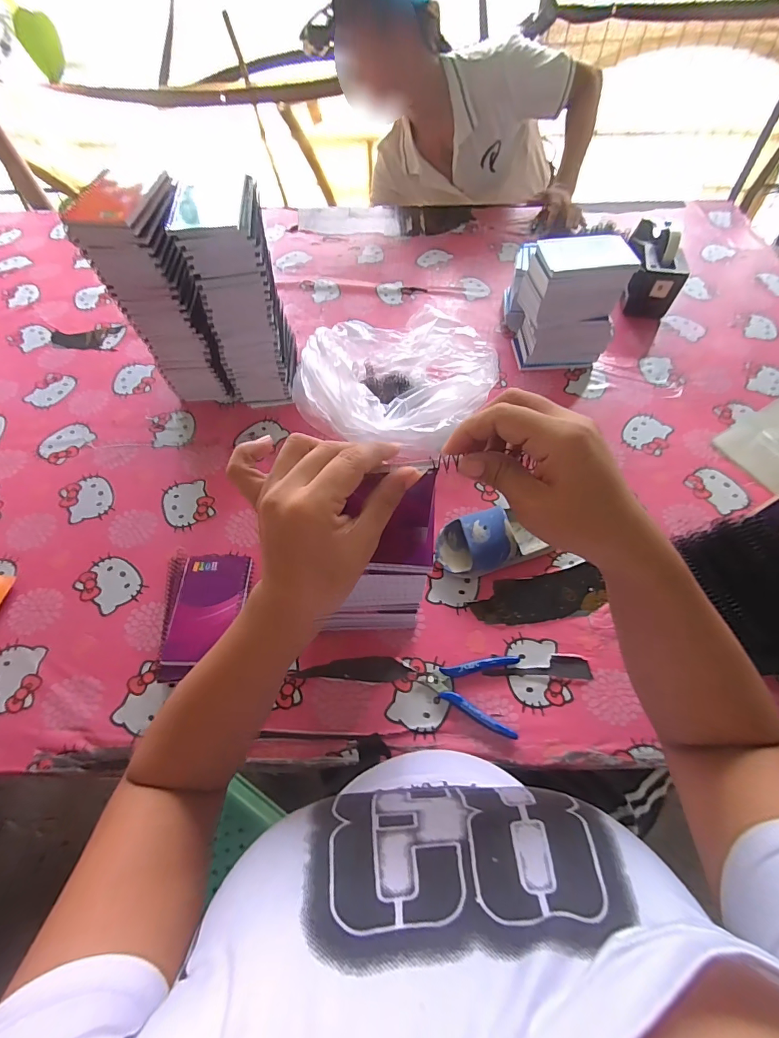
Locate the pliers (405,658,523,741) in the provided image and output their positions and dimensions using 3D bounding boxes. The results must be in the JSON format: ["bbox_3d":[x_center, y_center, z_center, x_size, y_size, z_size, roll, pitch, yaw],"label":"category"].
[{"bbox_3d":[0.089,0.194,0.477,0.122,0.015,0.086,11,62,7],"label":"pliers"}]

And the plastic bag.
[{"bbox_3d":[0.006,-0.231,0.654,0.265,0.132,0.236,-38,67,-18],"label":"plastic bag"}]

